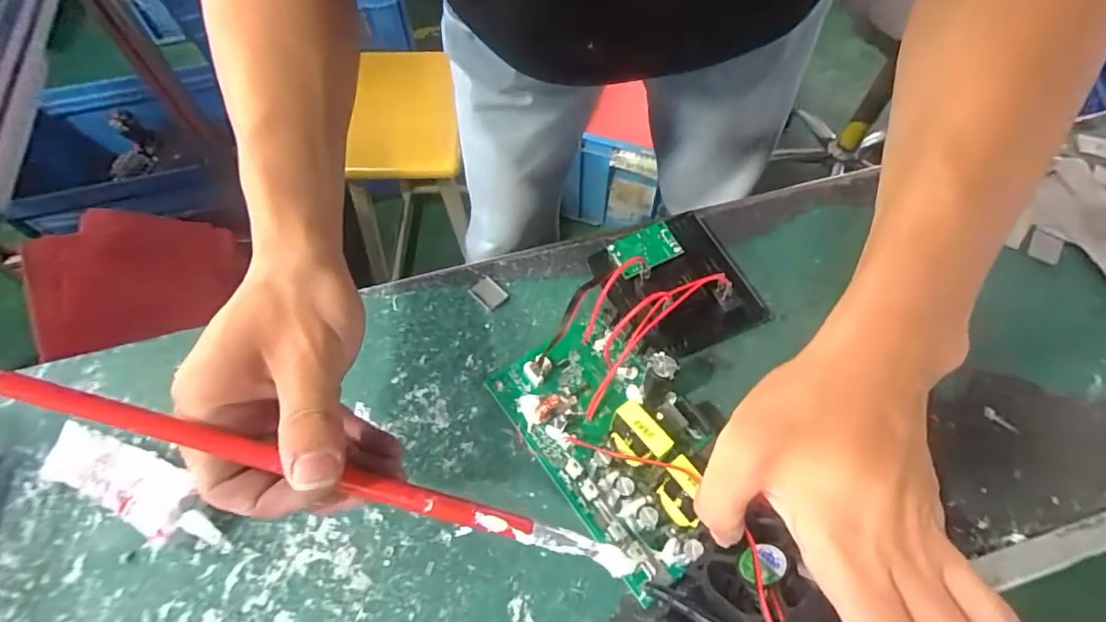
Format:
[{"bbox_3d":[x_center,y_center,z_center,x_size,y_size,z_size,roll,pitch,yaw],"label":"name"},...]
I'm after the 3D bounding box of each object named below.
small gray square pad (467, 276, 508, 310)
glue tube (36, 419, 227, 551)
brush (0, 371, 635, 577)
[{"bbox_3d":[-0.046,-0.013,0.365,0.024,0.004,0.018,39,68,22],"label":"small gray square pad"},{"bbox_3d":[-0.230,0.102,0.285,0.128,0.030,0.037,22,63,15],"label":"glue tube"},{"bbox_3d":[-0.082,0.075,0.220,0.263,0.009,0.011,22,59,-15],"label":"brush"}]

